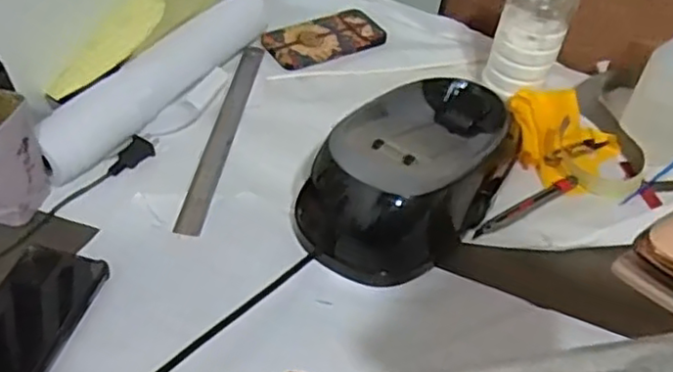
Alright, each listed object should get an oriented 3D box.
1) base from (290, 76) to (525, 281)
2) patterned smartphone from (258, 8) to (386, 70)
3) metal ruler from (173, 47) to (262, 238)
[{"bbox_3d":[0.084,-0.026,0.688,0.152,0.091,0.285,27,48,19],"label":"base"},{"bbox_3d":[-0.017,-0.200,0.908,0.163,0.007,0.091,-23,52,-26],"label":"patterned smartphone"},{"bbox_3d":[-0.126,-0.066,0.771,0.027,0.006,0.319,10,45,0],"label":"metal ruler"}]

